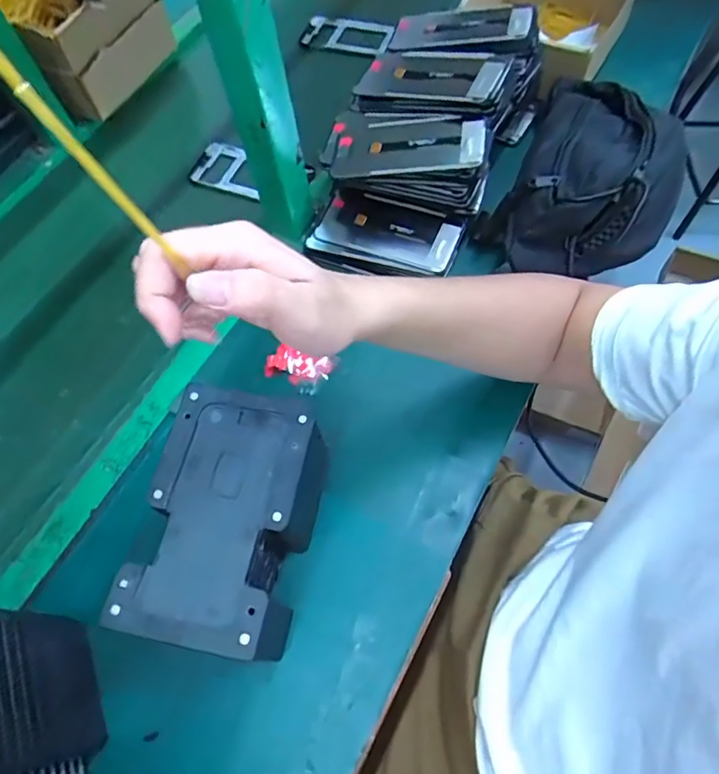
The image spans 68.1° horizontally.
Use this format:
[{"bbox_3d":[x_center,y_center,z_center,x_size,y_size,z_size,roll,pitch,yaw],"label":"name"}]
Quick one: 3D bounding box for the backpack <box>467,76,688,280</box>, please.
[{"bbox_3d":[0.230,-0.211,0.547,0.177,0.104,0.243,28,68,17],"label":"backpack"}]

